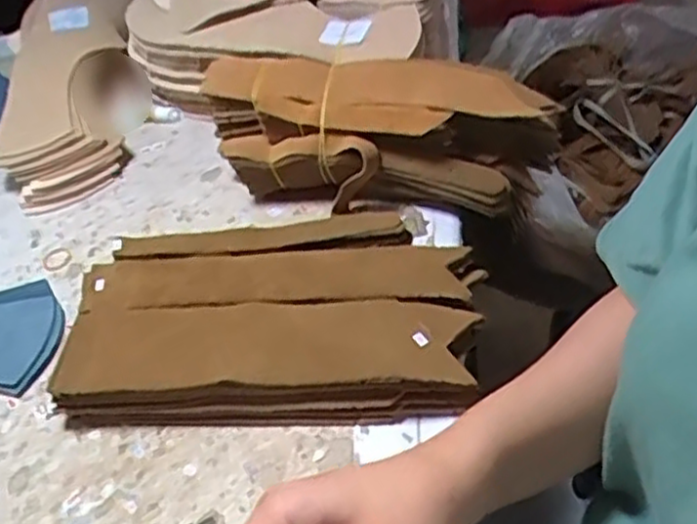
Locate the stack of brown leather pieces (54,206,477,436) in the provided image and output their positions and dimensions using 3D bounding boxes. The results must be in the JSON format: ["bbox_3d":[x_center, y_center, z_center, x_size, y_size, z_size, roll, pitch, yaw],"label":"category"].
[{"bbox_3d":[-0.047,0.033,0.465,0.247,0.043,0.139,-3,48,10],"label":"stack of brown leather pieces"}]

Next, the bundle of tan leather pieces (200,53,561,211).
[{"bbox_3d":[0.016,-0.094,0.515,0.237,0.072,0.089,4,50,16],"label":"bundle of tan leather pieces"}]

